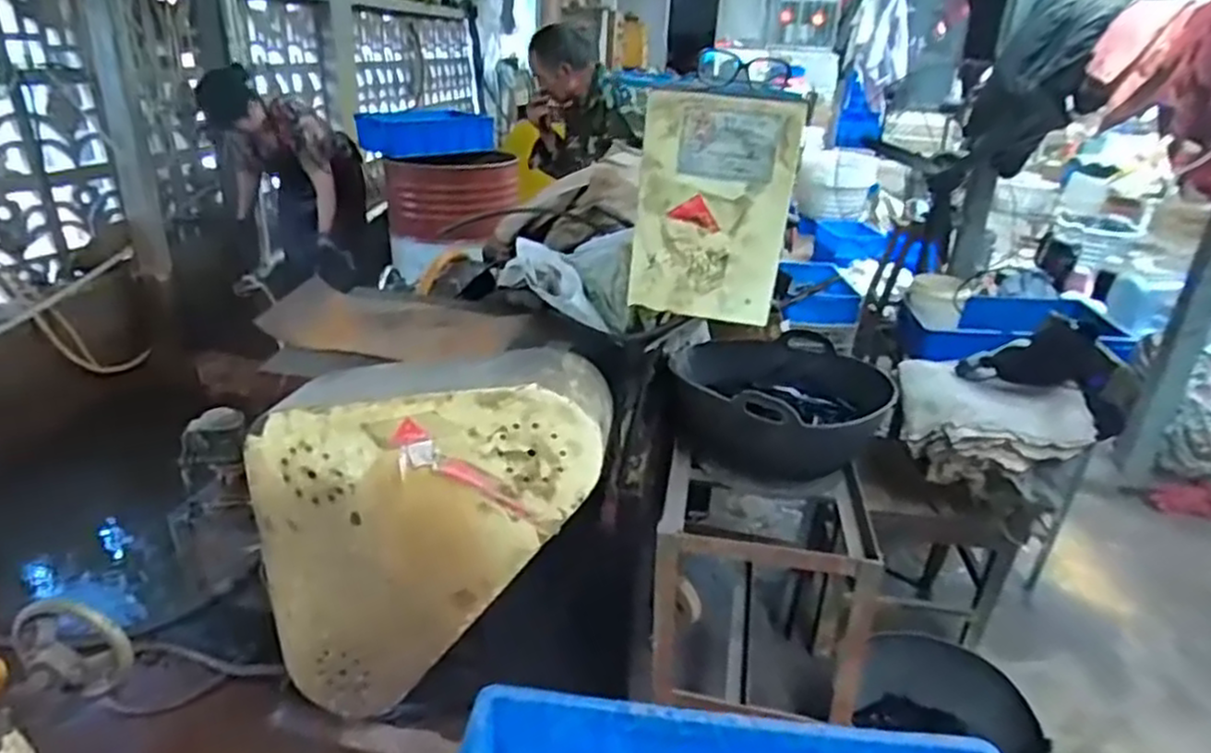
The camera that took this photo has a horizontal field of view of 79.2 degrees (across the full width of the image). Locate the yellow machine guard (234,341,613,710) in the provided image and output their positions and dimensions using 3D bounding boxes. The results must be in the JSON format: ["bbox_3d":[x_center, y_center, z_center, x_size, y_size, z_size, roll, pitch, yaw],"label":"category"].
[{"bbox_3d":[-0.300,0.271,1.293,0.571,0.682,0.173,8,24,8],"label":"yellow machine guard"}]

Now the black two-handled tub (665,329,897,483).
[{"bbox_3d":[0.346,0.078,1.515,0.464,0.207,0.413,3,24,-2],"label":"black two-handled tub"}]

